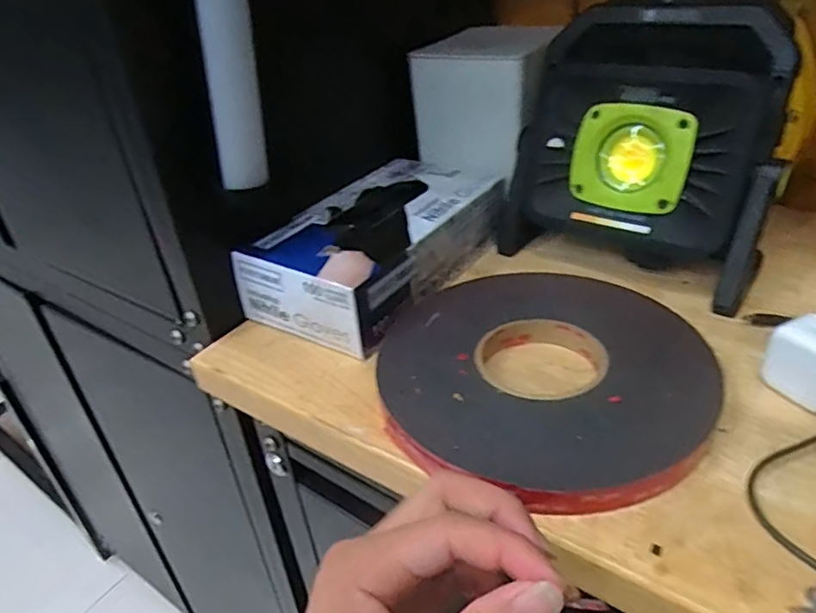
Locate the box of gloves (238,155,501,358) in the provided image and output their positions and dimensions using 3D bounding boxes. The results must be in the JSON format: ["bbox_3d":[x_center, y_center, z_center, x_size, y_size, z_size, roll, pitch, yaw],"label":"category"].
[{"bbox_3d":[-0.023,-0.059,0.487,0.122,0.056,0.210,16,39,30],"label":"box of gloves"}]

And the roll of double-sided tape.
[{"bbox_3d":[0.088,0.039,0.377,0.201,0.023,0.207,-4,33,3],"label":"roll of double-sided tape"}]

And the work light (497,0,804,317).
[{"bbox_3d":[0.174,-0.127,0.443,0.200,0.178,0.091,20,41,35],"label":"work light"}]

